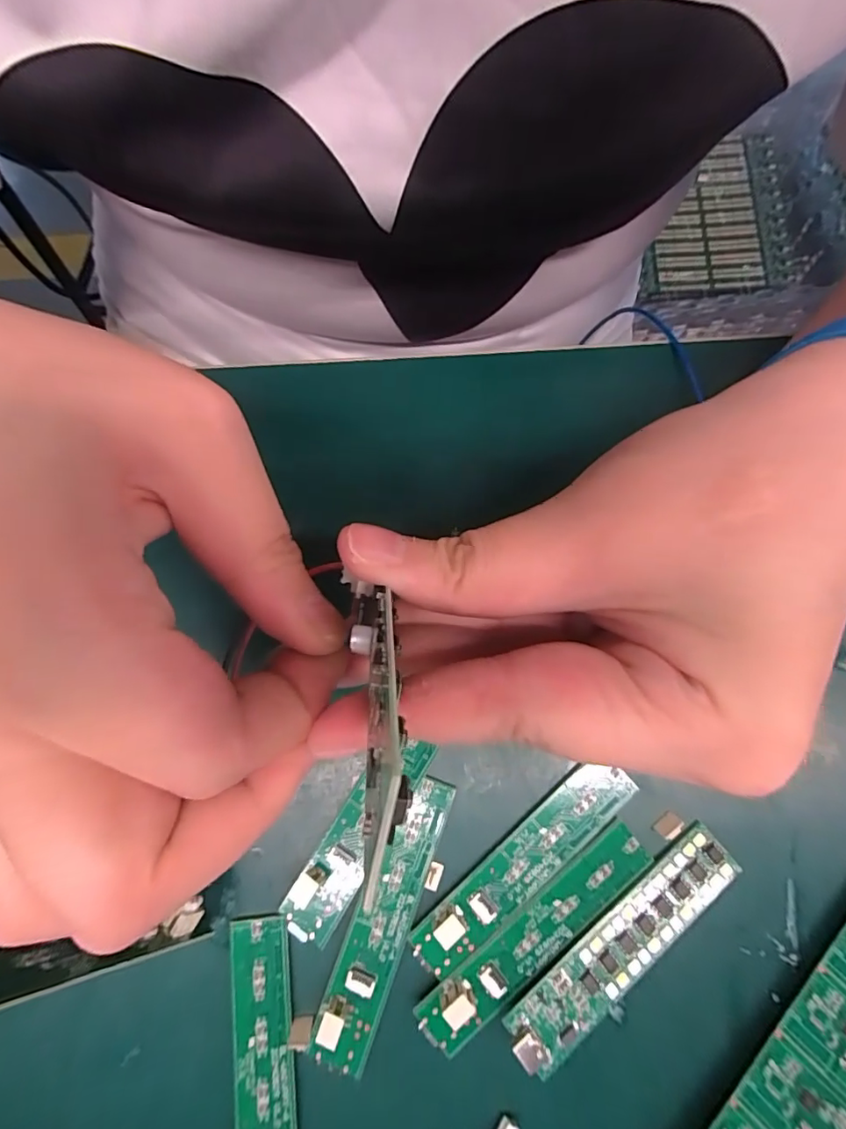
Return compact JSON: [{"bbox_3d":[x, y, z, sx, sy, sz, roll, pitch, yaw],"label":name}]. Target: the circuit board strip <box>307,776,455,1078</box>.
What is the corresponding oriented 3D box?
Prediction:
[{"bbox_3d":[-0.012,0.107,0.155,0.017,0.008,0.083,20,81,4],"label":"circuit board strip"}]

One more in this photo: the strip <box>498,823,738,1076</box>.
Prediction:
[{"bbox_3d":[0.060,0.112,0.153,0.083,0.004,0.017,-37,71,-11],"label":"strip"}]

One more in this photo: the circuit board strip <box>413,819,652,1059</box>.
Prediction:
[{"bbox_3d":[0.034,0.110,0.153,0.083,0.009,0.017,-40,82,-6],"label":"circuit board strip"}]

